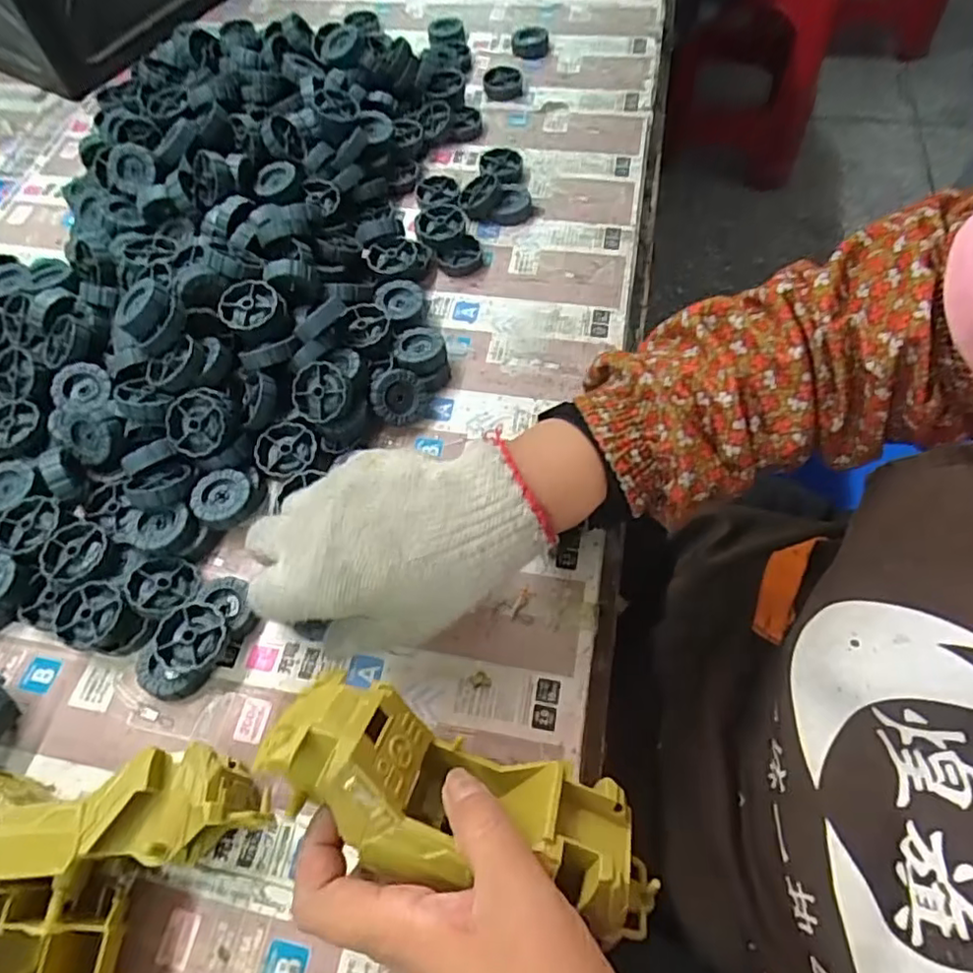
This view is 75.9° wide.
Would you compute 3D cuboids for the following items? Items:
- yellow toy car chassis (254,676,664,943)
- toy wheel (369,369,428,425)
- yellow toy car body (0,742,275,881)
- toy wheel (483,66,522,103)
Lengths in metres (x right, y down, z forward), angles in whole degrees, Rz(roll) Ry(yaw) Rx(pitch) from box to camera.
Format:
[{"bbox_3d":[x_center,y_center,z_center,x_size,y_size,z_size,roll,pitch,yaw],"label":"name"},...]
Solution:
[{"bbox_3d":[-0.011,0.134,0.270,0.172,0.055,0.066,21,66,0],"label":"yellow toy car chassis"},{"bbox_3d":[-0.061,-0.062,0.434,0.039,0.015,0.036,27,88,-26],"label":"toy wheel"},{"bbox_3d":[-0.195,0.161,0.307,0.172,0.062,0.047,-6,63,-1],"label":"yellow toy car body"},{"bbox_3d":[0.015,-0.372,0.576,0.035,0.013,0.037,-2,63,3],"label":"toy wheel"}]

